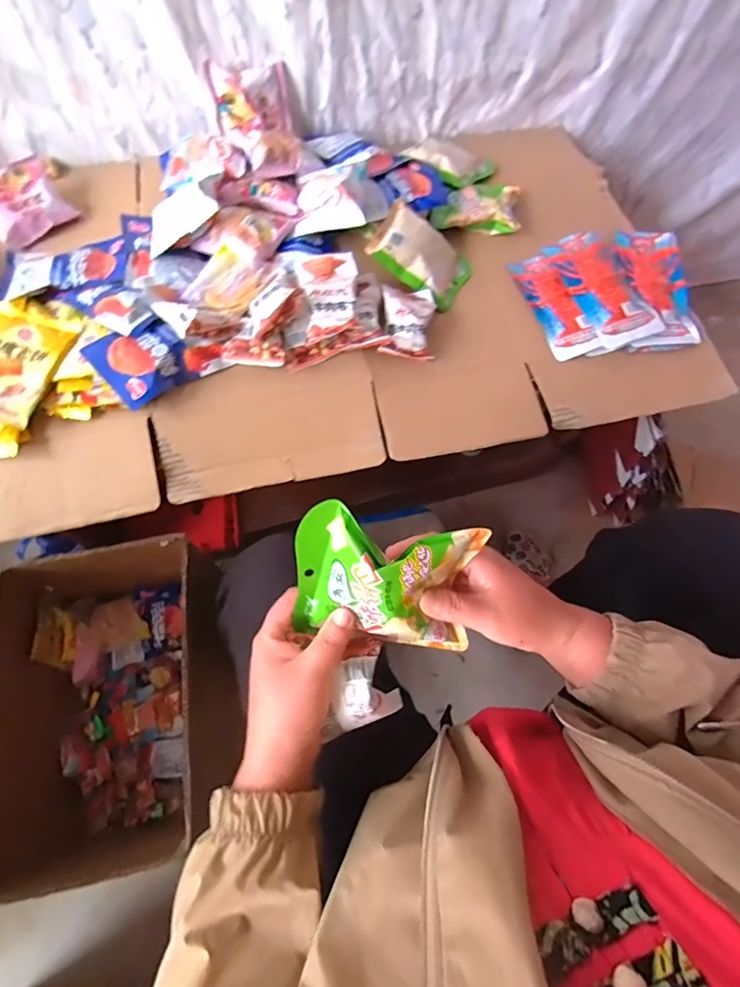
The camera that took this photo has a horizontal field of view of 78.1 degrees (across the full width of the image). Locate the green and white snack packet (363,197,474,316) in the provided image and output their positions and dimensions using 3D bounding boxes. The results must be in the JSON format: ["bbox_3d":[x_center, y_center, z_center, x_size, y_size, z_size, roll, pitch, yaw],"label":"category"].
[{"bbox_3d":[0.079,-0.347,0.666,0.140,0.026,0.121,36,65,-19],"label":"green and white snack packet"}]

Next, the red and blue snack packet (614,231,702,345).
[{"bbox_3d":[0.420,-0.304,0.671,0.089,0.037,0.197,1,65,-1],"label":"red and blue snack packet"}]

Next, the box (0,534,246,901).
[{"bbox_3d":[-0.376,0.320,0.722,0.286,0.271,0.399,-11,66,-6],"label":"box"}]

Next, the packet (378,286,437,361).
[{"bbox_3d":[0.052,-0.236,0.628,0.071,0.051,0.117,2,65,0],"label":"packet"}]

